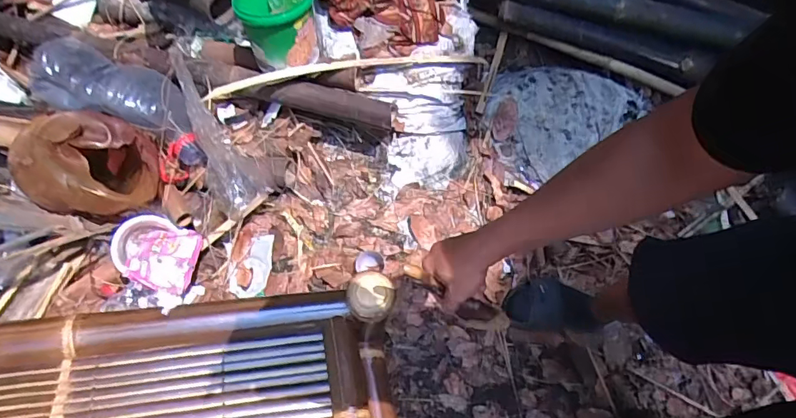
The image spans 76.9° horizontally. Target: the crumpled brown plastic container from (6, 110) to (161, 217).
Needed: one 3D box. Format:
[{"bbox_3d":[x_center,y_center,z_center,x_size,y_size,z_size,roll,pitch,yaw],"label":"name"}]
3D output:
[{"bbox_3d":[-0.684,-0.095,1.100,0.304,0.175,0.207,8,75,2],"label":"crumpled brown plastic container"}]

